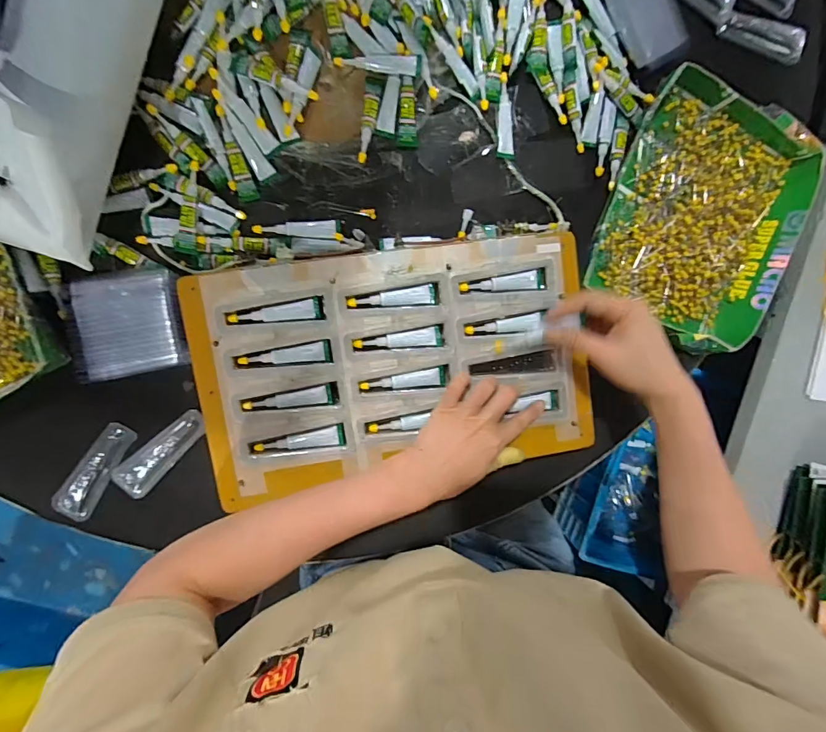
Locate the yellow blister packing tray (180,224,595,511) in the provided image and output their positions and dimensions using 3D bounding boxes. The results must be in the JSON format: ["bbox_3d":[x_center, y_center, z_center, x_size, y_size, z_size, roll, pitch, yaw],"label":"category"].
[{"bbox_3d":[-0.012,0.000,0.419,0.374,0.020,0.219,-9,96,-7],"label":"yellow blister packing tray"}]

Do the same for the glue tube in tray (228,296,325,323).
[{"bbox_3d":[-0.129,-0.050,0.406,0.087,0.006,0.019,-9,96,-7],"label":"glue tube in tray"}]

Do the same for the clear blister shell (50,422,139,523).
[{"bbox_3d":[-0.318,0.106,0.425,0.034,0.013,0.102,35,90,-9],"label":"clear blister shell"}]

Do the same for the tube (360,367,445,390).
[{"bbox_3d":[-0.009,0.015,0.426,0.084,0.006,0.019,-5,95,-7],"label":"tube"}]

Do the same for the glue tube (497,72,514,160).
[{"bbox_3d":[0.097,-0.259,0.442,0.020,0.009,0.082,-1,95,-7],"label":"glue tube"}]

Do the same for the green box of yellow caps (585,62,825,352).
[{"bbox_3d":[0.317,-0.163,0.466,0.211,0.037,0.250,26,91,-9],"label":"green box of yellow caps"}]

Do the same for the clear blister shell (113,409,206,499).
[{"bbox_3d":[-0.255,0.088,0.429,0.111,0.016,0.035,-45,99,-2],"label":"clear blister shell"}]

